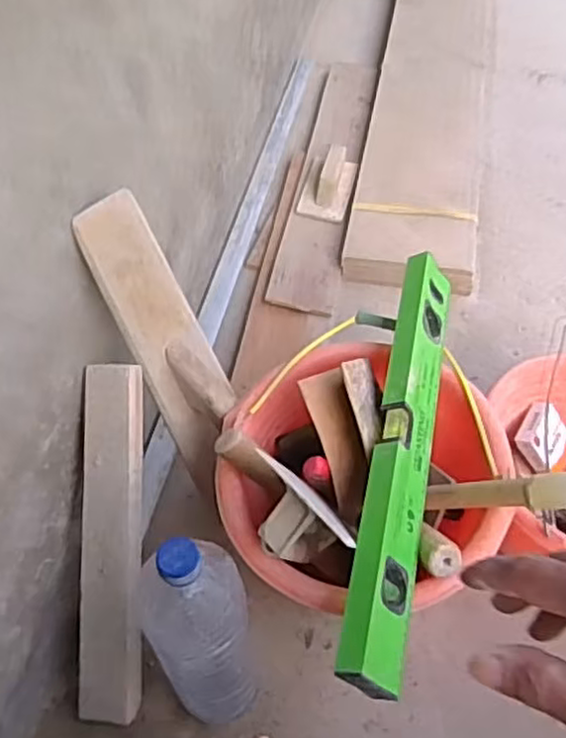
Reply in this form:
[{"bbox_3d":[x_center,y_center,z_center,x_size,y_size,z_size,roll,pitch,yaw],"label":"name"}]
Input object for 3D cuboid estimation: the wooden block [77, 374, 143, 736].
[{"bbox_3d":[-0.171,0.176,0.709,0.061,0.026,0.355,1,92,5],"label":"wooden block"}]

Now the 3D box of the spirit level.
[{"bbox_3d":[0.116,0.067,0.658,0.061,0.022,0.443,35,50,-23],"label":"spirit level"}]

